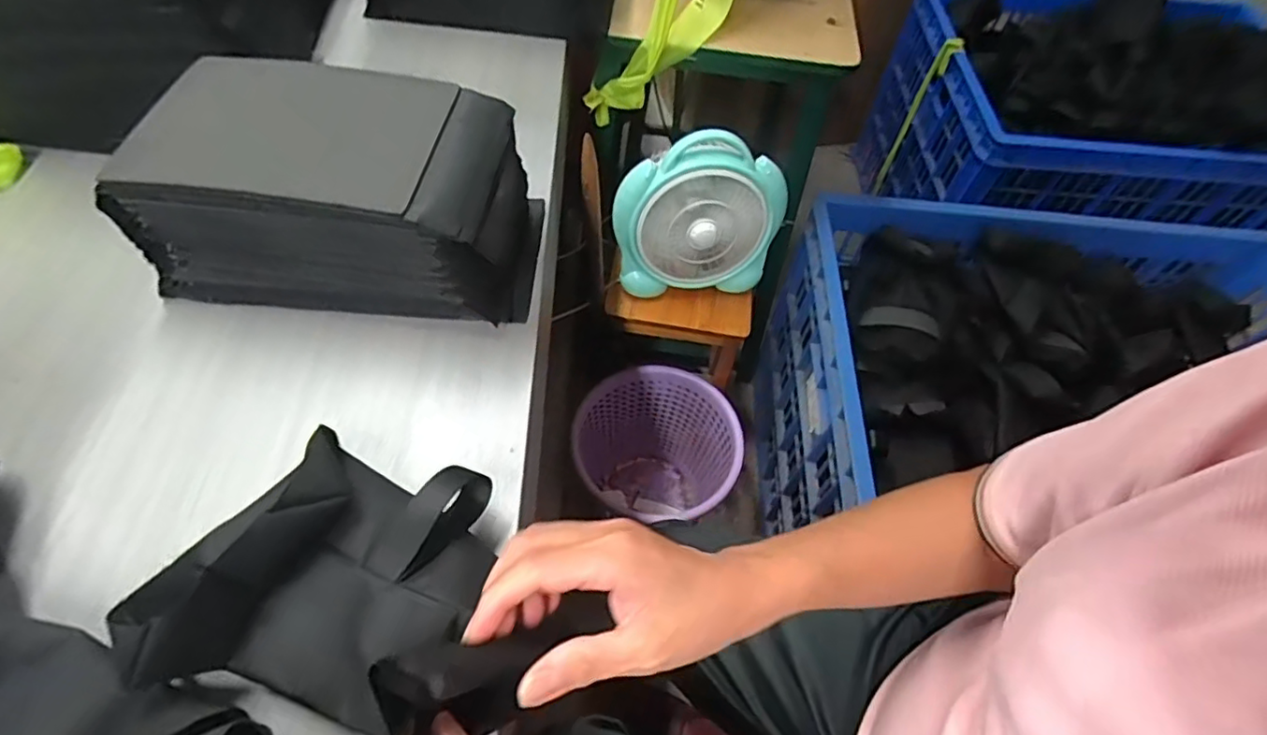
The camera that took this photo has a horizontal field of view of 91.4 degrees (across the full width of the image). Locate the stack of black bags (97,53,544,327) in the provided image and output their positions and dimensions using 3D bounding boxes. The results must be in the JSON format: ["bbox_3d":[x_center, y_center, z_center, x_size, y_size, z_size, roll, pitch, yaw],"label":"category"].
[{"bbox_3d":[-0.235,-0.144,0.521,0.296,0.128,0.167,6,57,-1],"label":"stack of black bags"}]

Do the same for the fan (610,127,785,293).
[{"bbox_3d":[0.093,-0.216,0.885,0.240,0.252,0.083,-2,45,-5],"label":"fan"}]

